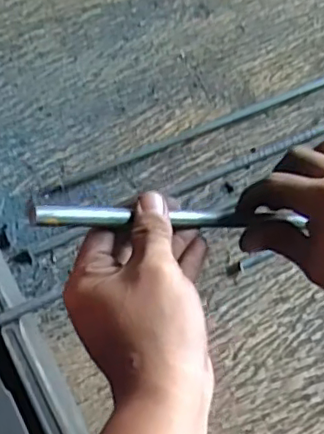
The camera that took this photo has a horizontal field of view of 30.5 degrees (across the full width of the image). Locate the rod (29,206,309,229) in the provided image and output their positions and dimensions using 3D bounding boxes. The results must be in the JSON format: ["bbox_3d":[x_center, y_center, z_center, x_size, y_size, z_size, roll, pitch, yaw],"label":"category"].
[{"bbox_3d":[0.011,0.000,0.374,0.196,0.016,0.014,1,56,-35],"label":"rod"}]

